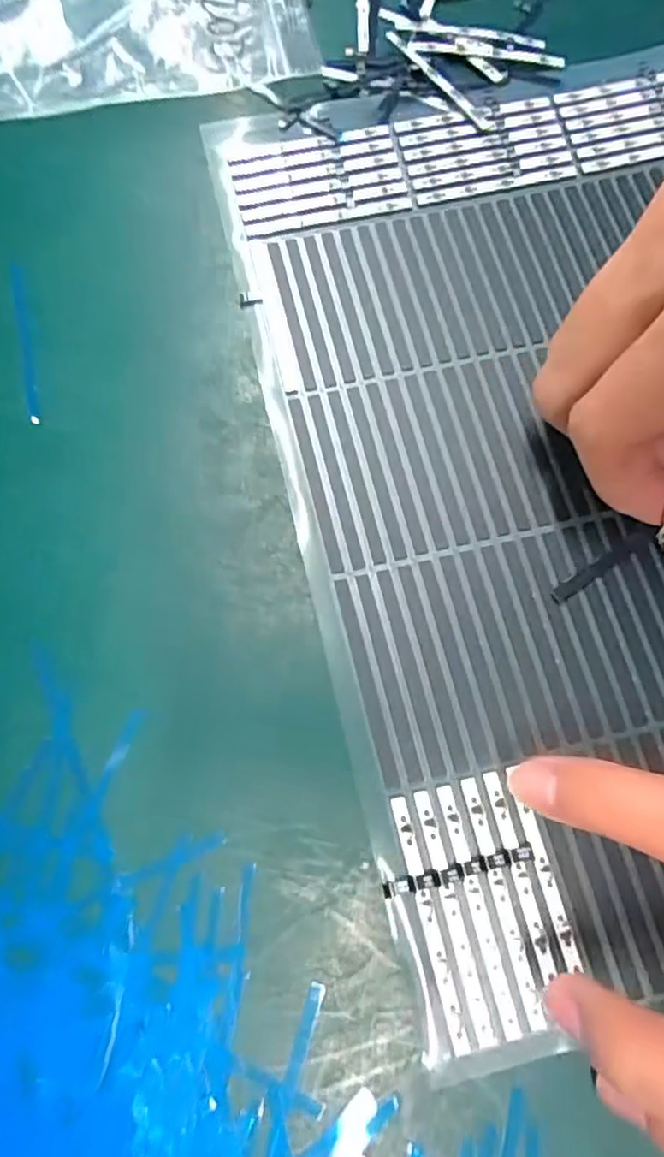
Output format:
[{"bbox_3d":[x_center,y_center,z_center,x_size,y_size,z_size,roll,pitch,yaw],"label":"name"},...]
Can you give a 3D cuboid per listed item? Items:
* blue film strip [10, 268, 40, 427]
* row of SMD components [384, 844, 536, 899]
[{"bbox_3d":[-0.103,-0.080,0.212,0.004,0.004,0.063,-14,74,-3],"label":"blue film strip"},{"bbox_3d":[0.033,0.076,0.165,0.040,0.004,0.004,-13,75,-6],"label":"row of SMD components"}]

